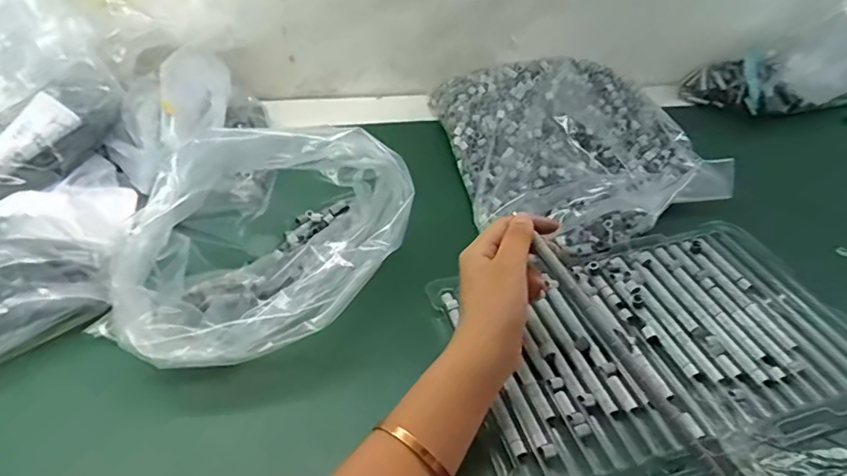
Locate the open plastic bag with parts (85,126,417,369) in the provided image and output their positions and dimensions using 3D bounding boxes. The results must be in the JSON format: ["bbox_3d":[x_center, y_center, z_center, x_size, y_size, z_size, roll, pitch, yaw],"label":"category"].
[{"bbox_3d":[-0.121,-0.001,0.413,0.214,0.128,0.153,-28,51,-31],"label":"open plastic bag with parts"}]

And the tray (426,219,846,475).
[{"bbox_3d":[0.187,0.071,0.426,0.317,0.017,0.198,-10,44,-15],"label":"tray"}]

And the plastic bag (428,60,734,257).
[{"bbox_3d":[0.167,-0.095,0.578,0.255,0.056,0.290,-4,42,-8],"label":"plastic bag"}]

